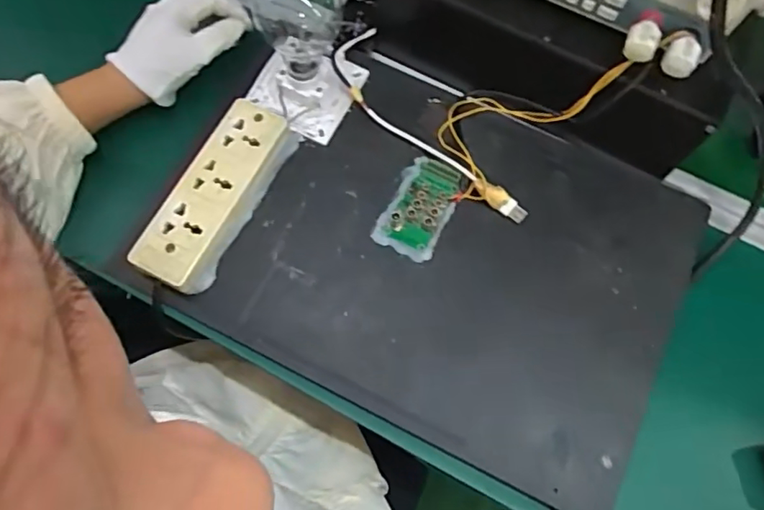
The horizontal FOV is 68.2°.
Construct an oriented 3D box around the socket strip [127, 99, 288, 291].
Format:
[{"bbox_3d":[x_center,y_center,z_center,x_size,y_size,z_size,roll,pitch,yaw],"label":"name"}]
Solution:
[{"bbox_3d":[-0.139,-0.051,0.475,0.057,0.028,0.166,24,70,6],"label":"socket strip"}]

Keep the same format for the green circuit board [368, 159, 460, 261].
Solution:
[{"bbox_3d":[0.033,-0.043,0.488,0.054,0.015,0.088,24,70,6],"label":"green circuit board"}]

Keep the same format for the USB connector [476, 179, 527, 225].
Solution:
[{"bbox_3d":[0.102,-0.047,0.487,0.050,0.016,0.013,35,72,10],"label":"USB connector"}]

